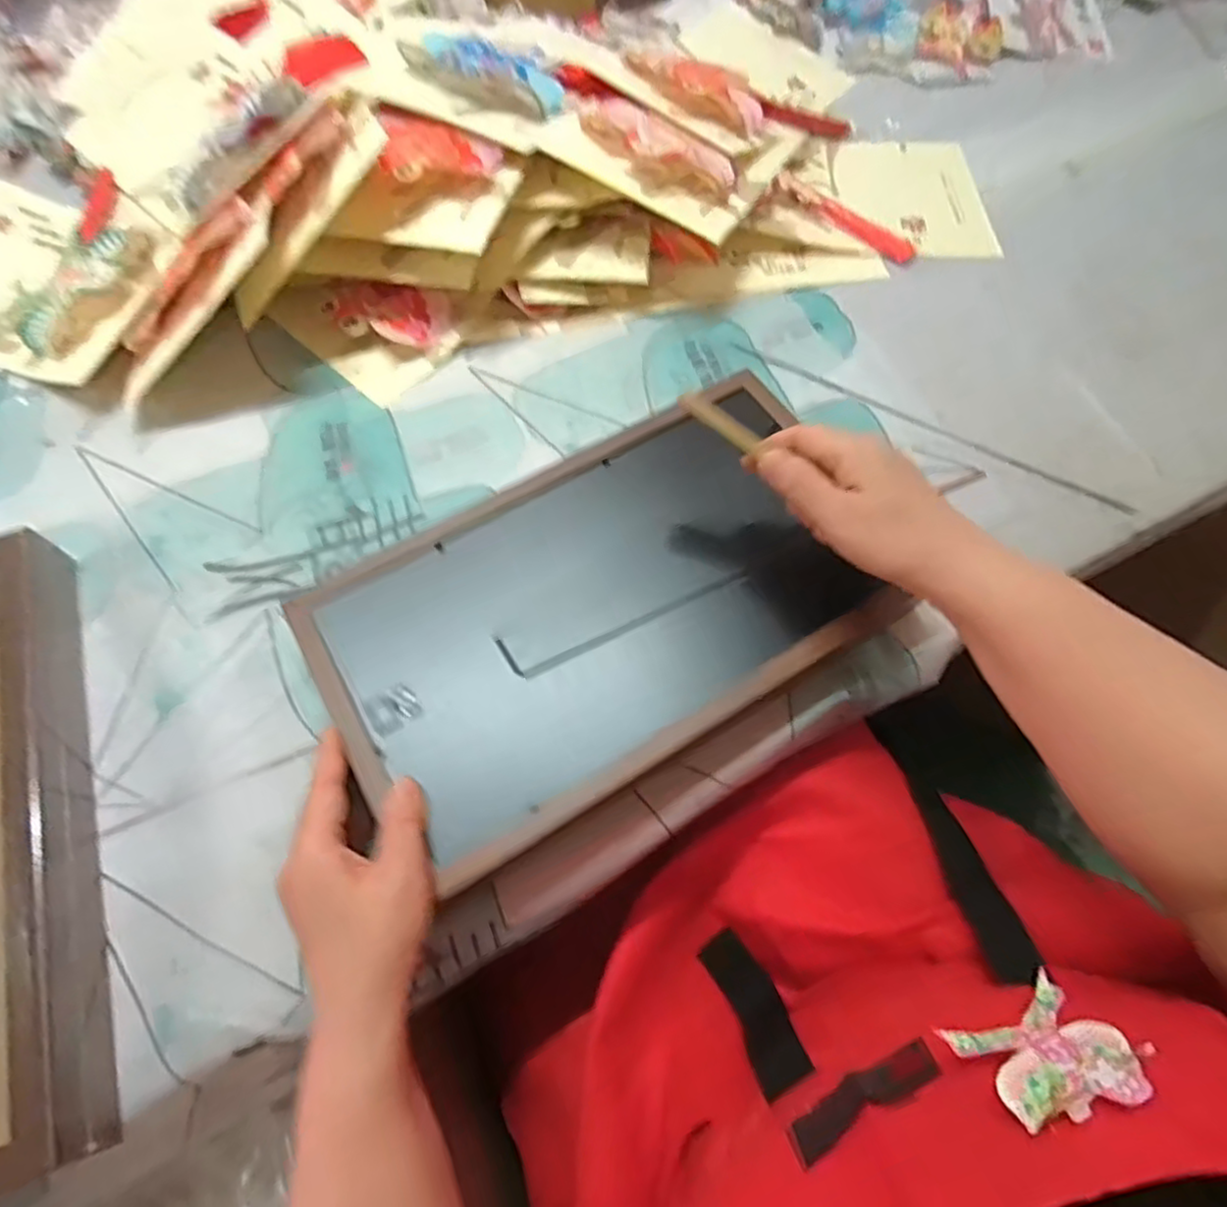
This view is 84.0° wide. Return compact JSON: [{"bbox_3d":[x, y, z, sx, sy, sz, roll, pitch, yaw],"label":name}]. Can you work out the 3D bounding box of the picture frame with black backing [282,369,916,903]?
[{"bbox_3d":[-0.017,0.002,0.416,0.336,0.031,0.197,-29,70,-14],"label":"picture frame with black backing"}]

